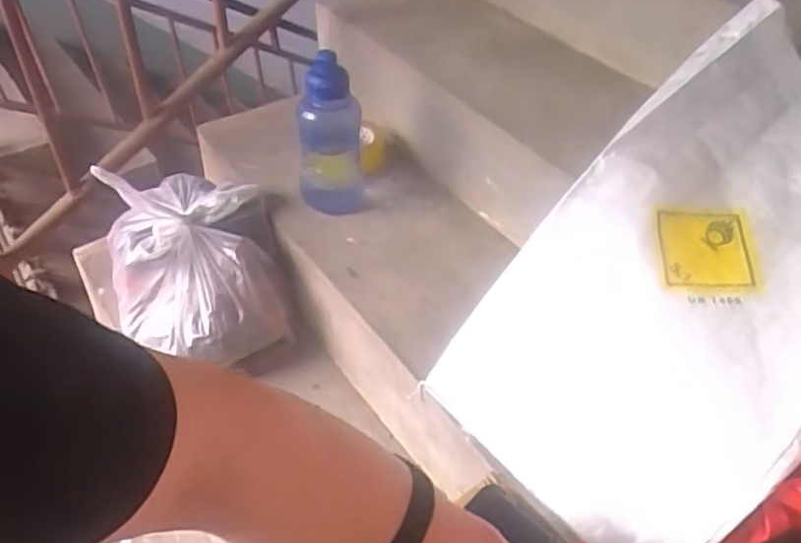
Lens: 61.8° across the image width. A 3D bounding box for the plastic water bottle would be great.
[{"bbox_3d":[-0.119,-0.212,1.114,0.111,0.256,0.083,-4,44,-4],"label":"plastic water bottle"}]

